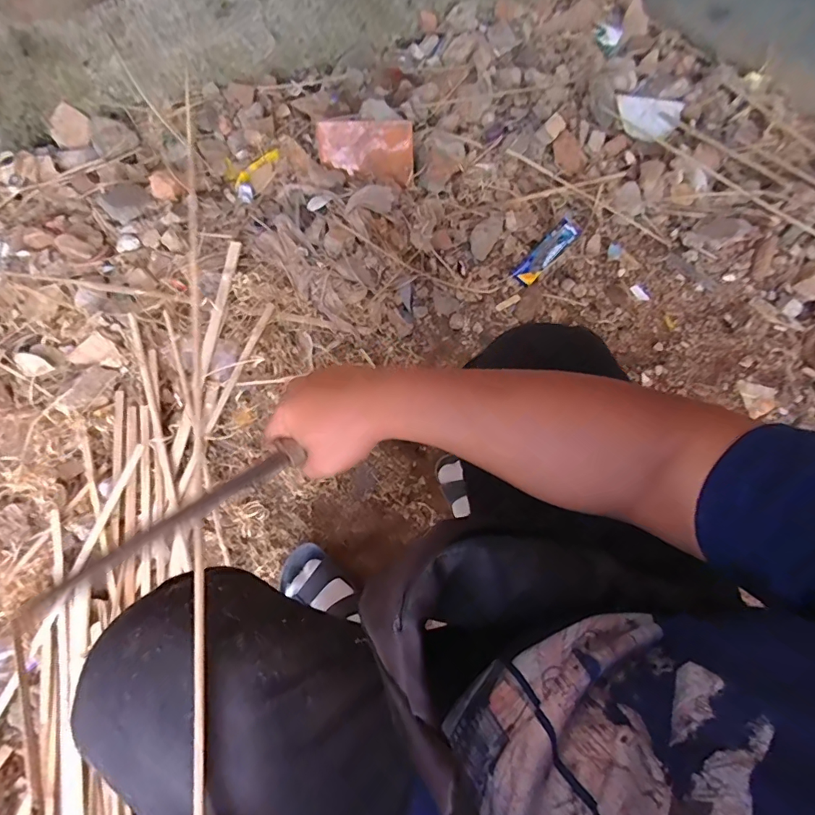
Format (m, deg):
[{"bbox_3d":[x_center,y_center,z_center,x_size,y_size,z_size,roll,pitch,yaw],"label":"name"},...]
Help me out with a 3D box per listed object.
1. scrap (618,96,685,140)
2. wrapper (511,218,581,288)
[{"bbox_3d":[0.596,-0.711,1.125,0.165,0.019,0.133,-2,70,-2],"label":"scrap"},{"bbox_3d":[0.292,-0.327,0.972,0.049,0.024,0.185,43,74,13],"label":"wrapper"}]

